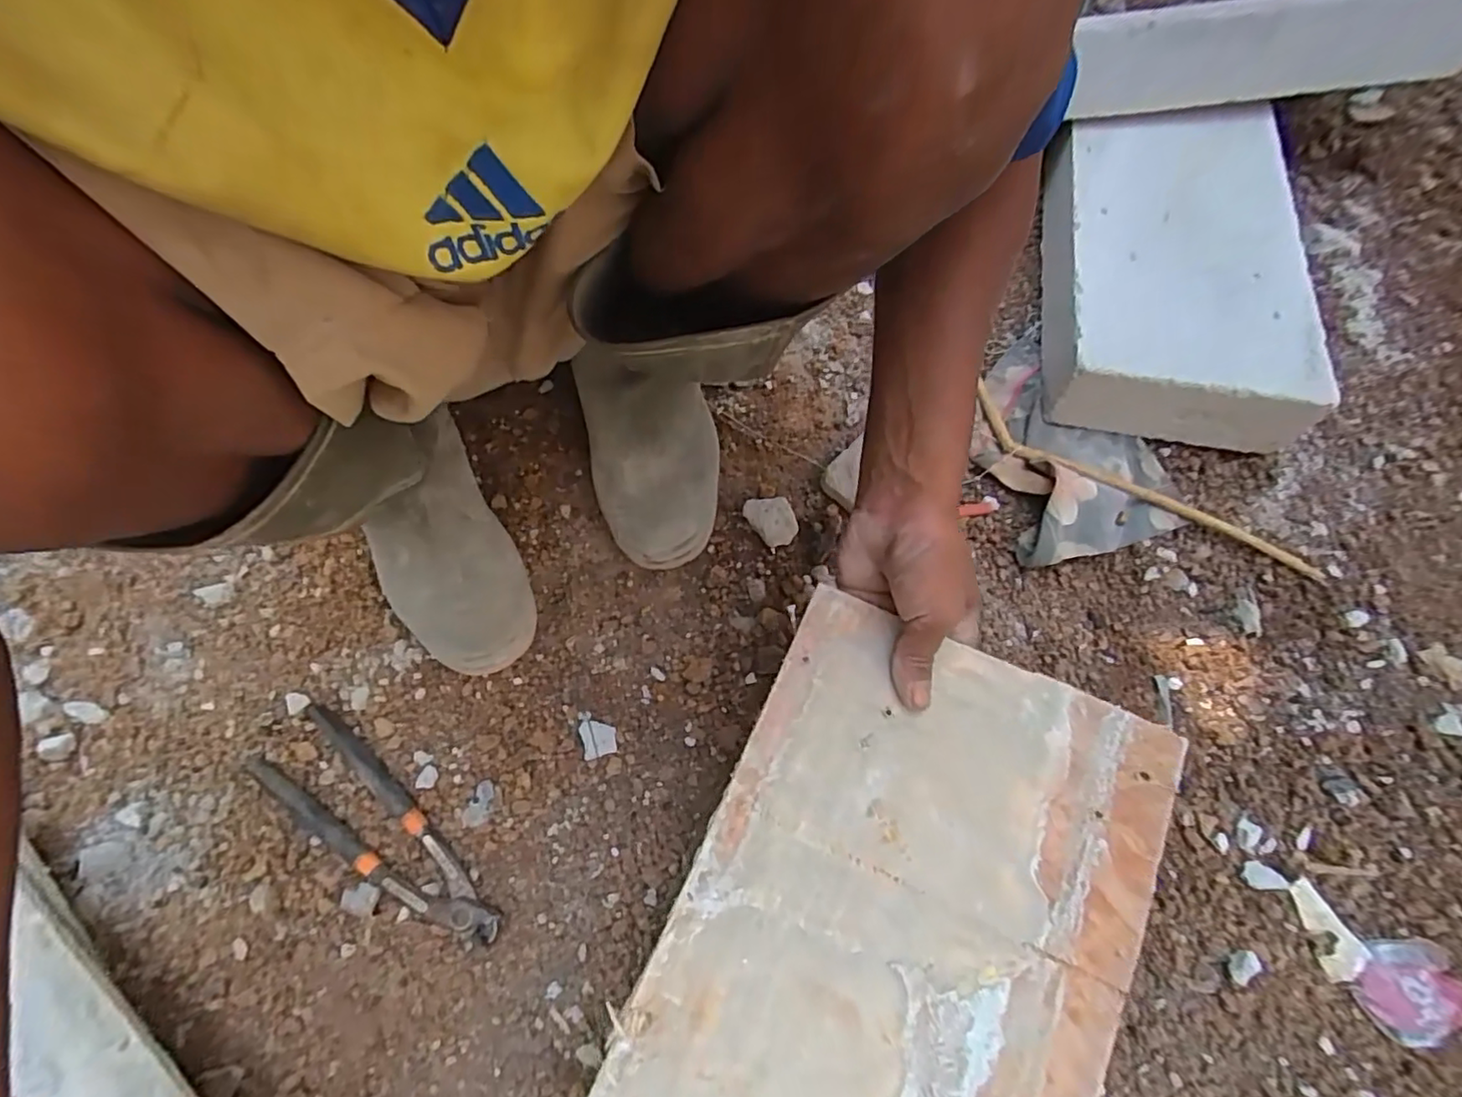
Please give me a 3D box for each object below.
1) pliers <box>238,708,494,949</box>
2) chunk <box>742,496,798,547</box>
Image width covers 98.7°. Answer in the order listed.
[{"bbox_3d":[-0.259,0.207,0.454,0.221,0.022,0.064,37,71,17],"label":"pliers"},{"bbox_3d":[0.034,-0.021,0.545,0.043,0.026,0.040,-5,65,-1],"label":"chunk"}]

